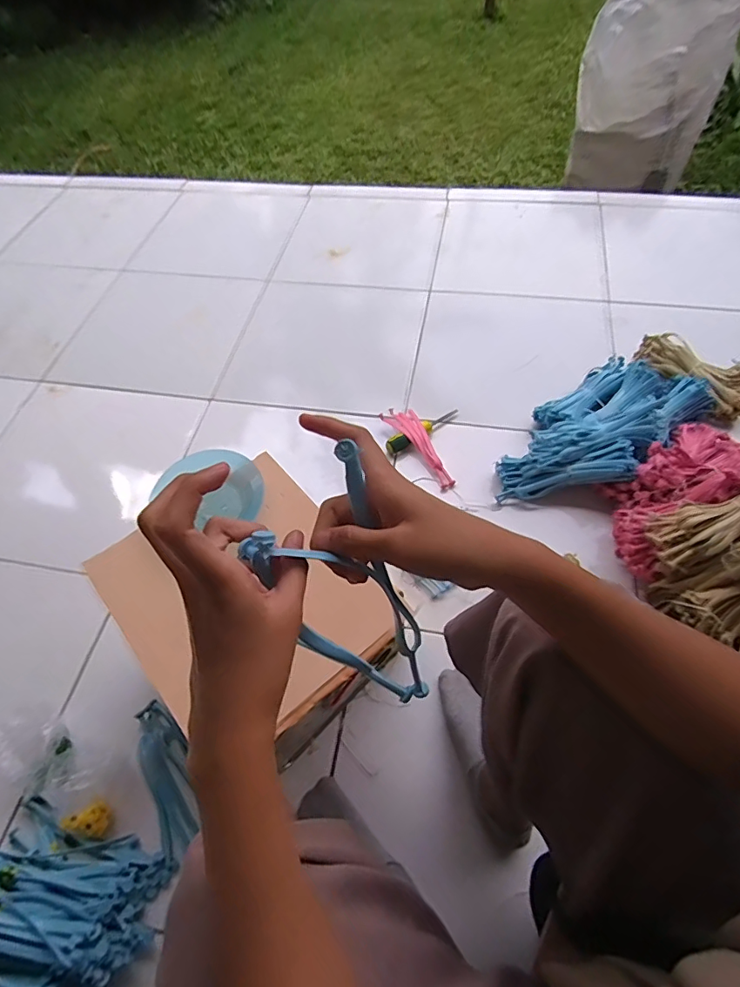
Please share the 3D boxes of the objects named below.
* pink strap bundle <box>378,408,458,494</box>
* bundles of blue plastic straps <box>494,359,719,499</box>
[{"bbox_3d":[0.096,-0.090,0.908,0.059,0.035,0.198,-31,61,-14],"label":"pink strap bundle"},{"bbox_3d":[0.400,-0.116,0.852,0.396,0.090,0.205,-40,63,-19],"label":"bundles of blue plastic straps"}]

